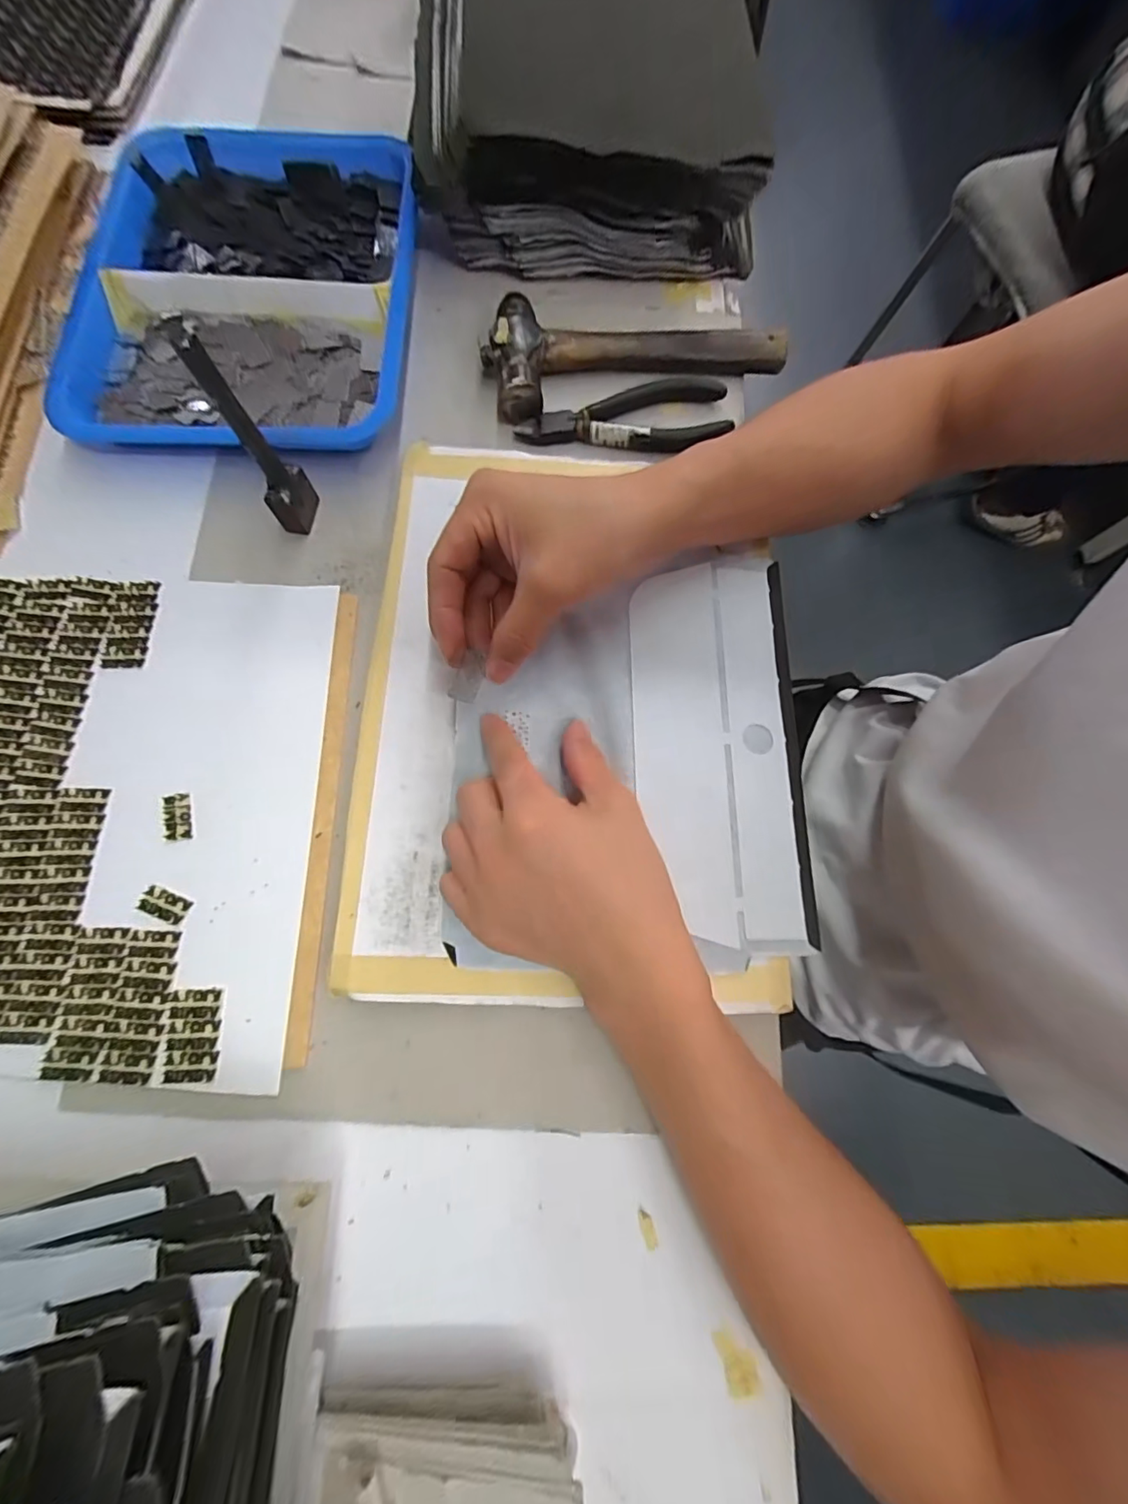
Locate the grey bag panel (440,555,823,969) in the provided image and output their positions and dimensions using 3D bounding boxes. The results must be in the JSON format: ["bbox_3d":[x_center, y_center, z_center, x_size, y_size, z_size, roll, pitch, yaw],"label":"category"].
[{"bbox_3d":[0.038,-0.004,0.305,0.198,0.009,0.235,0,77,-1],"label":"grey bag panel"}]

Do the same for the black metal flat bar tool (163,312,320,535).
[{"bbox_3d":[-0.170,-0.168,0.287,0.017,0.117,0.027,13,78,2],"label":"black metal flat bar tool"}]

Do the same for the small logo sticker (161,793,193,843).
[{"bbox_3d":[-0.221,0.037,0.299,0.015,0.004,0.027,-13,78,-3],"label":"small logo sticker"}]

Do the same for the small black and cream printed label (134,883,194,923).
[{"bbox_3d":[-0.219,0.083,0.287,0.027,0.004,0.014,20,78,4],"label":"small black and cream printed label"}]

